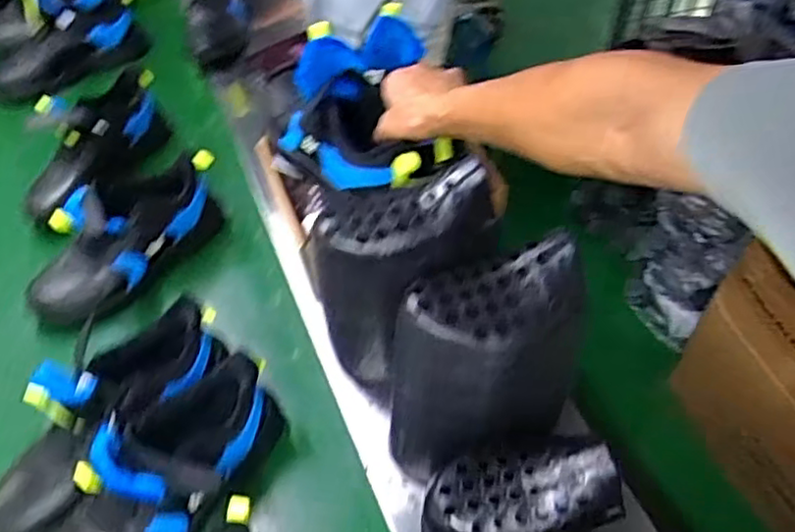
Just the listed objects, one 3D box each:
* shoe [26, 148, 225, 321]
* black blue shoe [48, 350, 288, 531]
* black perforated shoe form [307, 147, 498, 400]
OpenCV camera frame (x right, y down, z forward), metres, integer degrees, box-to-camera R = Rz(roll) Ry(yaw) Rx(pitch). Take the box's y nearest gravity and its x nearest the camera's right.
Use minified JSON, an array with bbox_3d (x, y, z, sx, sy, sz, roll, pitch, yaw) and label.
[{"bbox_3d":[-0.359,-0.043,0.895,0.089,0.134,0.294,29,55,24],"label":"shoe"},{"bbox_3d":[-0.235,0.210,0.650,0.124,0.145,0.282,19,51,16],"label":"black blue shoe"},{"bbox_3d":[0.005,0.040,0.649,0.155,0.294,0.082,-12,50,-10],"label":"black perforated shoe form"}]

